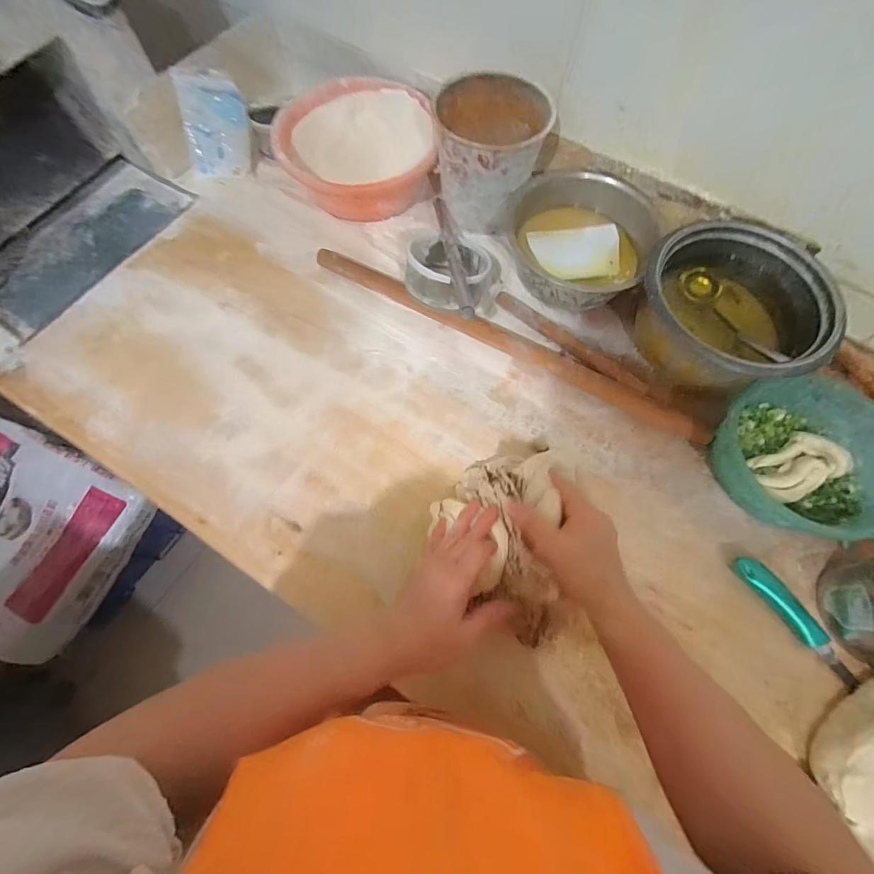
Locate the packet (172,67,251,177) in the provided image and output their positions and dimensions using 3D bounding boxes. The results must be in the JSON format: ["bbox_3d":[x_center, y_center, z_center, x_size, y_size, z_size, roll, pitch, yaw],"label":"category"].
[{"bbox_3d":[-0.381,-0.539,0.701,0.101,0.141,0.032,-11,41,-20],"label":"packet"}]

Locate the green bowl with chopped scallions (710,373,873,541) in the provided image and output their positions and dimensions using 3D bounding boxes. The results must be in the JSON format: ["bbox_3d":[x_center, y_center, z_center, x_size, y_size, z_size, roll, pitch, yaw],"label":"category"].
[{"bbox_3d":[0.471,0.029,0.523,0.187,0.081,0.197,0,70,0],"label":"green bowl with chopped scallions"}]

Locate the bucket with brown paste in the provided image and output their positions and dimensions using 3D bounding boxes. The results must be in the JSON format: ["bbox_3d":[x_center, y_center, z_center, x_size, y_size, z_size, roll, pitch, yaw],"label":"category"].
[{"bbox_3d":[0.084,-0.435,0.645,0.163,0.158,0.174,-1,70,0],"label":"bucket with brown paste"}]

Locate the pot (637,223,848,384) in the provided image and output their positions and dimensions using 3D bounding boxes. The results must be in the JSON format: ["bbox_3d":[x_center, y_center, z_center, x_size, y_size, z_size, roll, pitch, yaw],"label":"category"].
[{"bbox_3d":[0.412,-0.179,0.576,0.230,0.110,0.210,0,70,0],"label":"pot"}]

